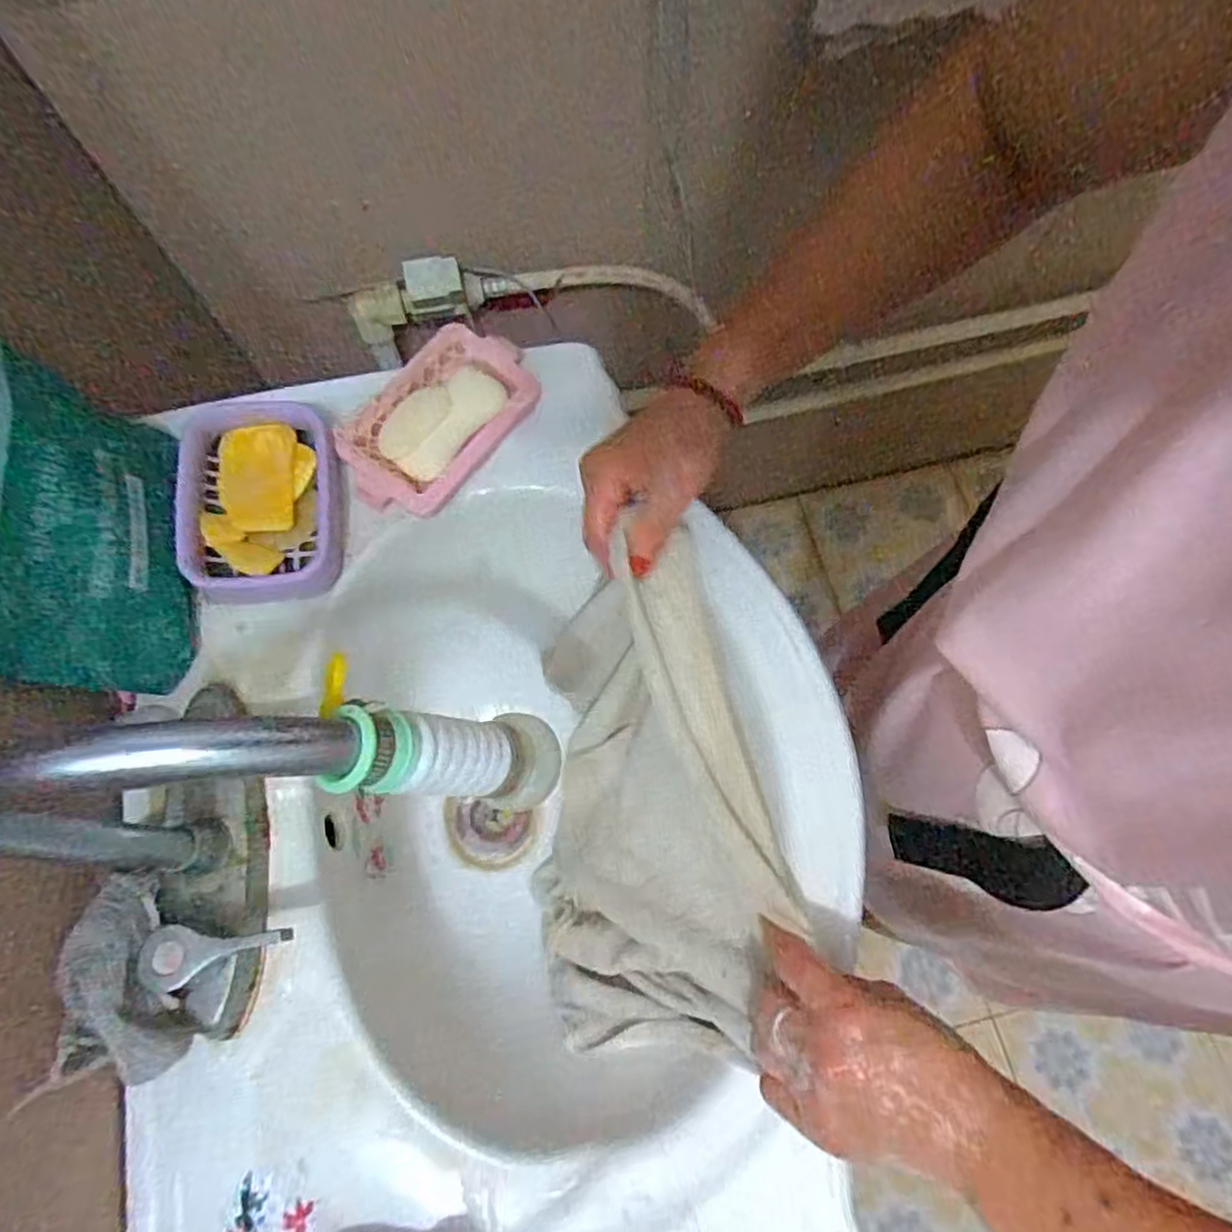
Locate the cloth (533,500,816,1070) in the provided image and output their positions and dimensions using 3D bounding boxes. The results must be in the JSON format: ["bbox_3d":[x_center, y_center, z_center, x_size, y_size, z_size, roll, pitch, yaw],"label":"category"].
[{"bbox_3d":[0.013,0.117,0.440,0.150,0.181,0.260,-7,71,-2],"label":"cloth"}]

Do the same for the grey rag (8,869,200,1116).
[{"bbox_3d":[-0.228,0.171,0.341,0.049,0.046,0.087,-4,71,0],"label":"grey rag"}]

